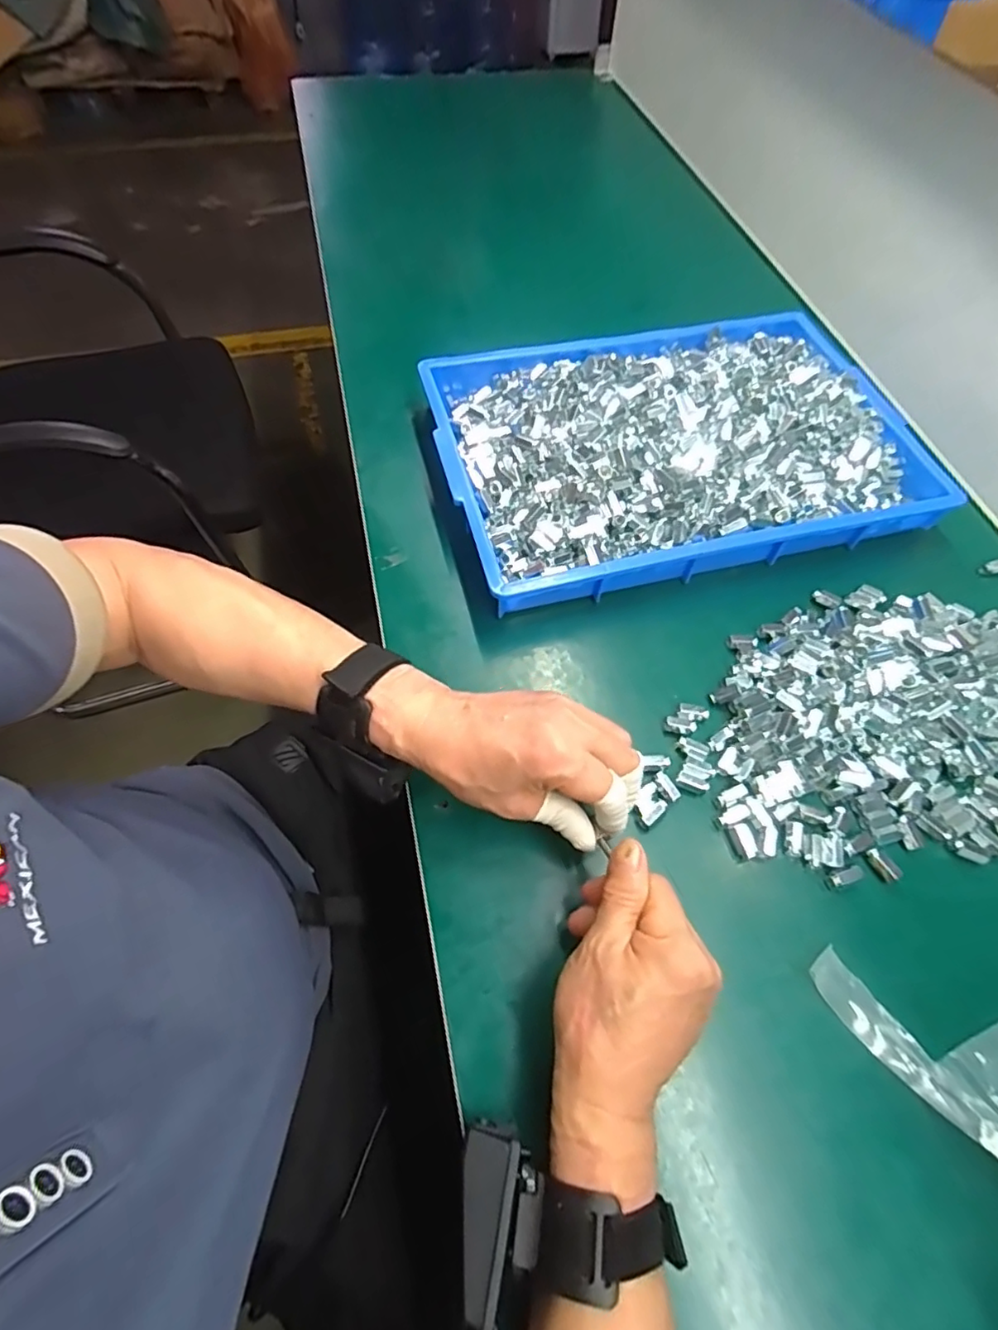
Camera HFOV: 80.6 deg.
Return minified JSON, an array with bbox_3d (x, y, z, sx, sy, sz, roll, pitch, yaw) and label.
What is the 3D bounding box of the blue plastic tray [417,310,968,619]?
[{"bbox_3d":[0.162,-0.213,0.545,0.432,0.056,0.288,-12,62,-9],"label":"blue plastic tray"}]

